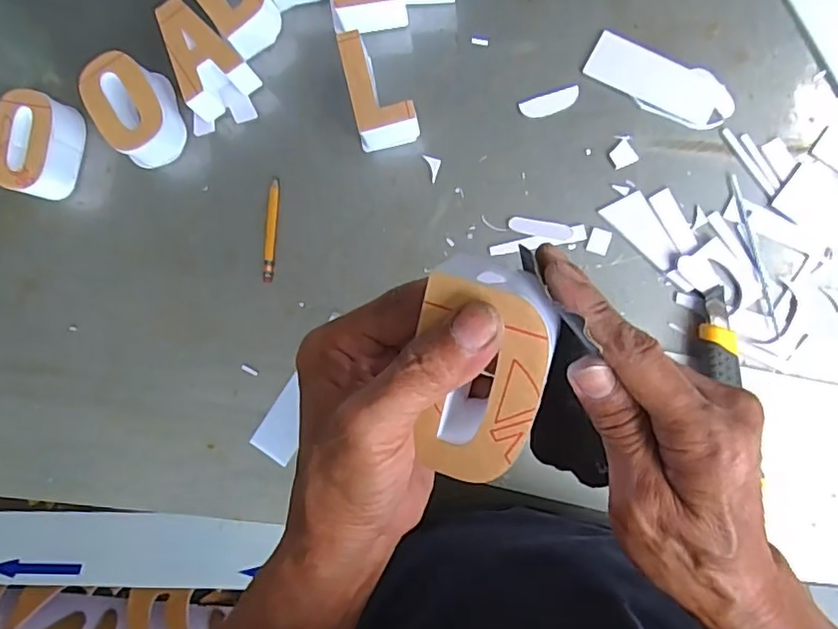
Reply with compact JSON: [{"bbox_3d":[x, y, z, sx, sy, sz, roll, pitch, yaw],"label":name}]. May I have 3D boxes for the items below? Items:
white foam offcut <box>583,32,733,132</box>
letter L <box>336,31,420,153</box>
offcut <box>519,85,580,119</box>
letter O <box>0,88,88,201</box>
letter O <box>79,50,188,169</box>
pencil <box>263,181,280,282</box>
[{"bbox_3d":[0.199,-0.191,0.479,0.119,0.006,0.049,25,91,6],"label":"white foam offcut"},{"bbox_3d":[-0.032,-0.187,0.482,0.049,0.045,0.082,-12,87,6],"label":"letter L"},{"bbox_3d":[0.111,-0.179,0.489,0.050,0.004,0.019,-14,87,5],"label":"offcut"},{"bbox_3d":[-0.335,-0.148,0.513,0.058,0.051,0.087,8,89,6],"label":"letter O"},{"bbox_3d":[-0.245,-0.177,0.505,0.059,0.055,0.081,-29,86,5],"label":"letter O"},{"bbox_3d":[-0.130,-0.074,0.510,0.009,0.010,0.090,5,89,6],"label":"pencil"}]

